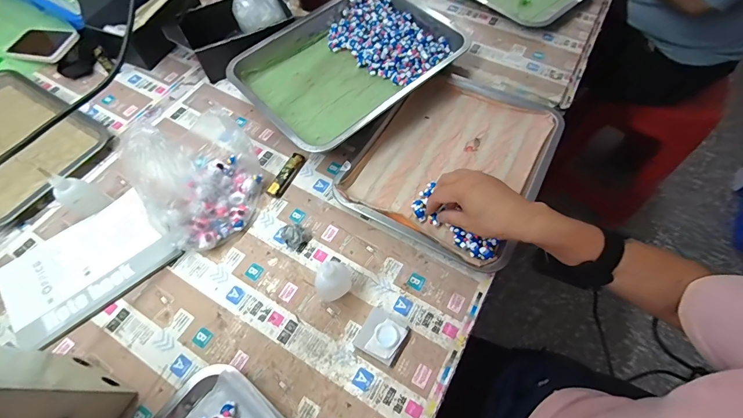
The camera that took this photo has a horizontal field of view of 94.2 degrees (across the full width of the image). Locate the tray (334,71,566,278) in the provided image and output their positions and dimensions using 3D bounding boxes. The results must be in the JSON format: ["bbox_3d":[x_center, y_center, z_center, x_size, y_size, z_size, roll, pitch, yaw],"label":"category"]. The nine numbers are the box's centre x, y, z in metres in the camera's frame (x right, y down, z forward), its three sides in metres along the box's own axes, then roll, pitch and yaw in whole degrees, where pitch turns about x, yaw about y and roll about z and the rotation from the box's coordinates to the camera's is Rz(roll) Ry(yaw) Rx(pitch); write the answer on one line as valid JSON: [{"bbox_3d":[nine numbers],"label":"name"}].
[{"bbox_3d":[0.127,-0.079,0.526,0.252,0.035,0.309,29,66,14],"label":"tray"}]

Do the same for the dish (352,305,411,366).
[{"bbox_3d":[0.013,0.148,0.406,0.050,0.015,0.051,29,66,15],"label":"dish"}]

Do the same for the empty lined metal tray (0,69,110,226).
[{"bbox_3d":[-0.598,-0.114,0.554,0.292,0.027,0.205,29,66,15],"label":"empty lined metal tray"}]

